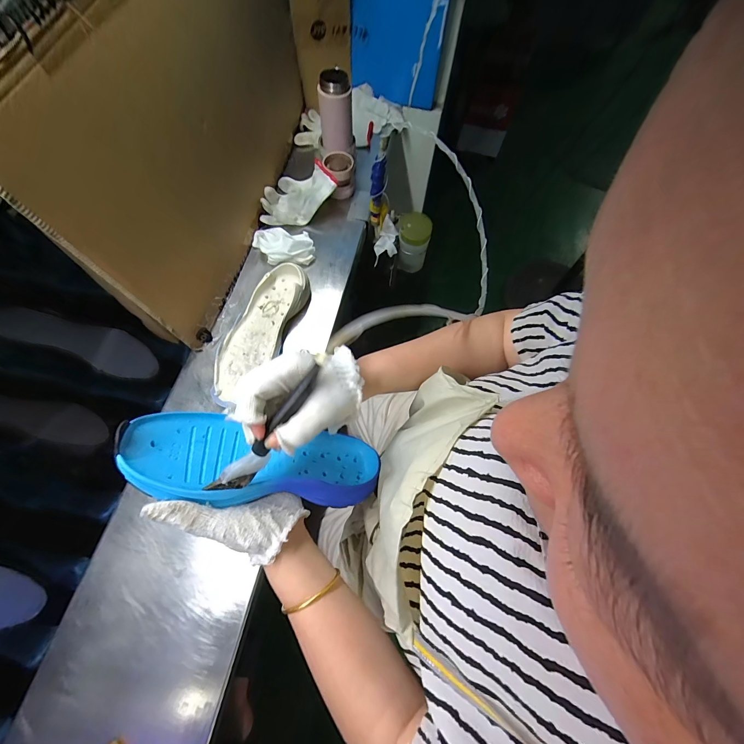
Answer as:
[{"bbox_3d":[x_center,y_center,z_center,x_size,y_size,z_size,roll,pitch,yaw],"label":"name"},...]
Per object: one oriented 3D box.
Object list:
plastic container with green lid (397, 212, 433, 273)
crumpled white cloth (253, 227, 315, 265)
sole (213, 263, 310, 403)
[{"bbox_3d":[0.097,-0.308,0.794,0.078,0.134,0.062,9,69,4],"label":"plastic container with green lid"},{"bbox_3d":[-0.176,-0.252,0.657,0.115,0.032,0.083,-9,69,-3],"label":"crumpled white cloth"},{"bbox_3d":[-0.197,-0.074,0.582,0.091,0.042,0.267,19,70,7],"label":"sole"}]

